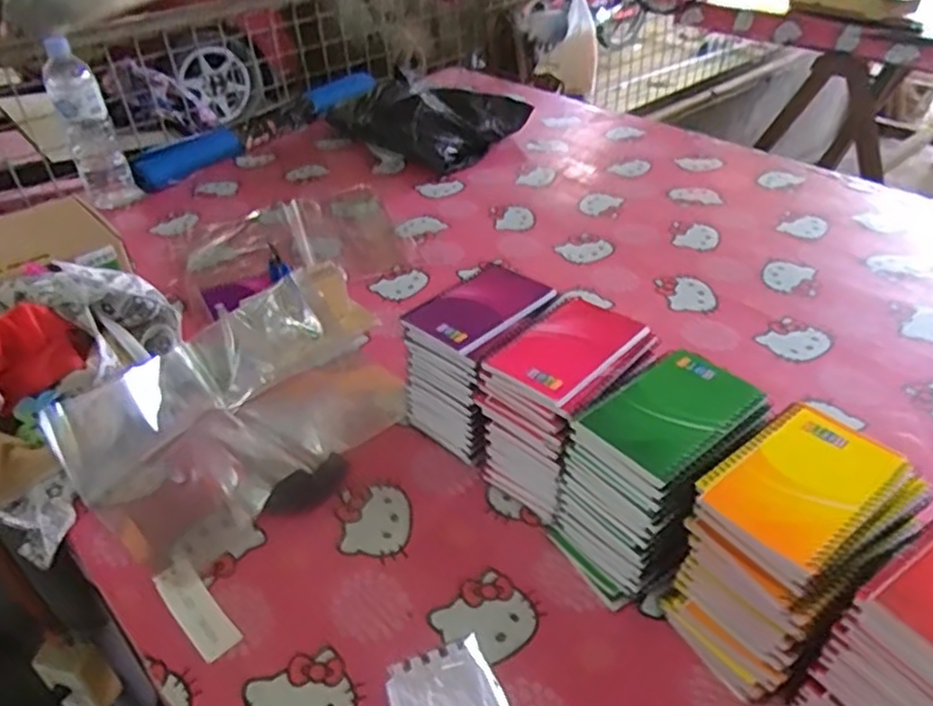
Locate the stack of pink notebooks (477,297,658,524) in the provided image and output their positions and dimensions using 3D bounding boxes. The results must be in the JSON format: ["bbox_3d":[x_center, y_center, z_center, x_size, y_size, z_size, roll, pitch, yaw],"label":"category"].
[{"bbox_3d":[0.087,0.054,0.653,0.103,0.153,0.138,25,46,31],"label":"stack of pink notebooks"}]

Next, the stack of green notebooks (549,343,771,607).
[{"bbox_3d":[0.156,0.103,0.586,0.140,0.158,0.094,-26,44,-26],"label":"stack of green notebooks"}]

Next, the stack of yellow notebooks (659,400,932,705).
[{"bbox_3d":[0.232,0.148,0.523,0.137,0.154,0.103,-26,44,-26],"label":"stack of yellow notebooks"}]

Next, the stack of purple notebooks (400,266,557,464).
[{"bbox_3d":[0.016,0.010,0.712,0.101,0.158,0.130,27,47,32],"label":"stack of purple notebooks"}]

